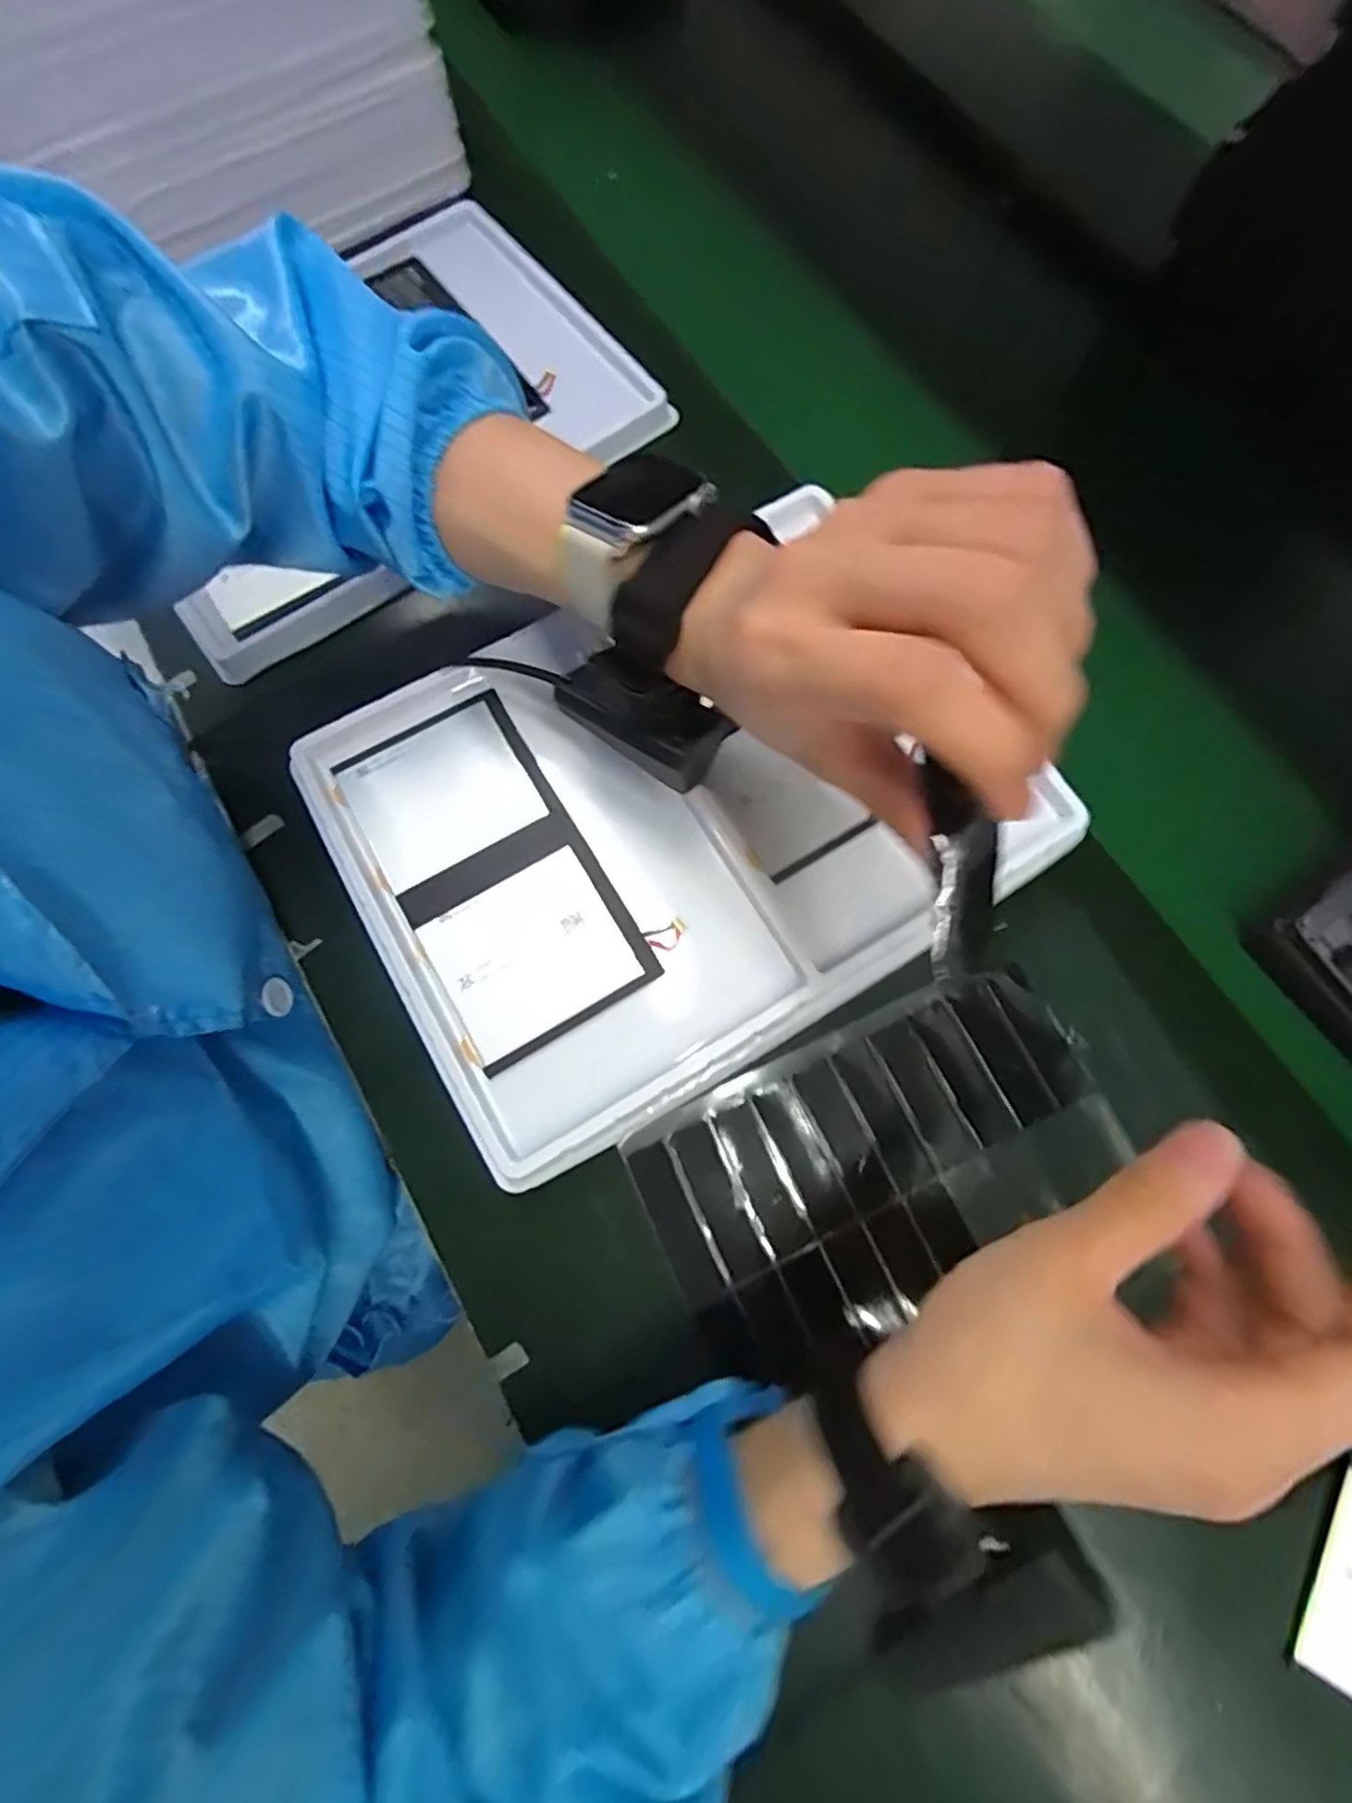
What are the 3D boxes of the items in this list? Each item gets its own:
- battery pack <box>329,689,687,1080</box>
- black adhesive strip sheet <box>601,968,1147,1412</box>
[{"bbox_3d":[-0.088,-0.017,0.329,0.096,0.010,0.171,-31,74,-8],"label":"battery pack"},{"bbox_3d":[0.096,0.117,0.323,0.216,0.010,0.117,-27,72,-8],"label":"black adhesive strip sheet"}]

